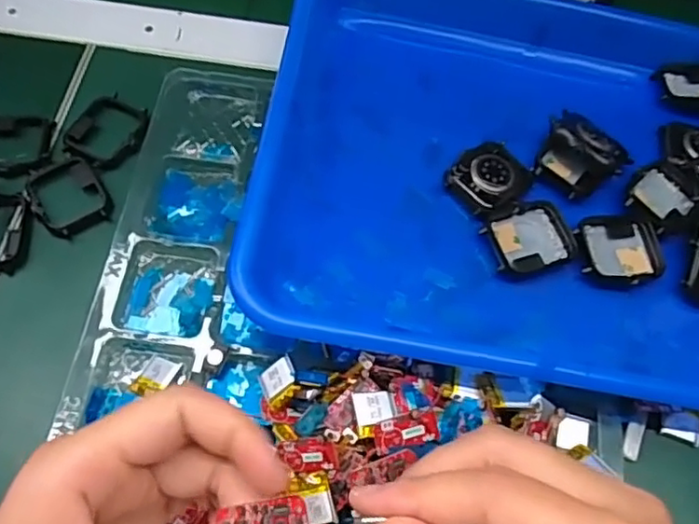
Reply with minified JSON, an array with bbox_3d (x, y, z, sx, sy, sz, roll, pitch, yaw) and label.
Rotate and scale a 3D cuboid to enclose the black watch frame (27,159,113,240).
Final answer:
[{"bbox_3d":[-0.153,-0.035,0.336,0.037,0.012,0.046,-31,69,-18],"label":"black watch frame"}]

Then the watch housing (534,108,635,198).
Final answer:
[{"bbox_3d":[0.126,-0.057,0.335,0.043,0.015,0.042,30,68,16],"label":"watch housing"}]

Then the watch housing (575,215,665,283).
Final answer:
[{"bbox_3d":[0.142,-0.007,0.320,0.045,0.011,0.036,4,65,-18],"label":"watch housing"}]

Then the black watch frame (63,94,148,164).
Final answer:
[{"bbox_3d":[-0.141,-0.077,0.353,0.043,0.012,0.045,31,65,12],"label":"black watch frame"}]

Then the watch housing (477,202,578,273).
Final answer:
[{"bbox_3d":[0.093,-0.013,0.315,0.044,0.011,0.035,-21,65,-8],"label":"watch housing"}]

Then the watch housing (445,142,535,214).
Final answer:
[{"bbox_3d":[0.075,-0.046,0.327,0.041,0.009,0.036,-39,69,-16],"label":"watch housing"}]

